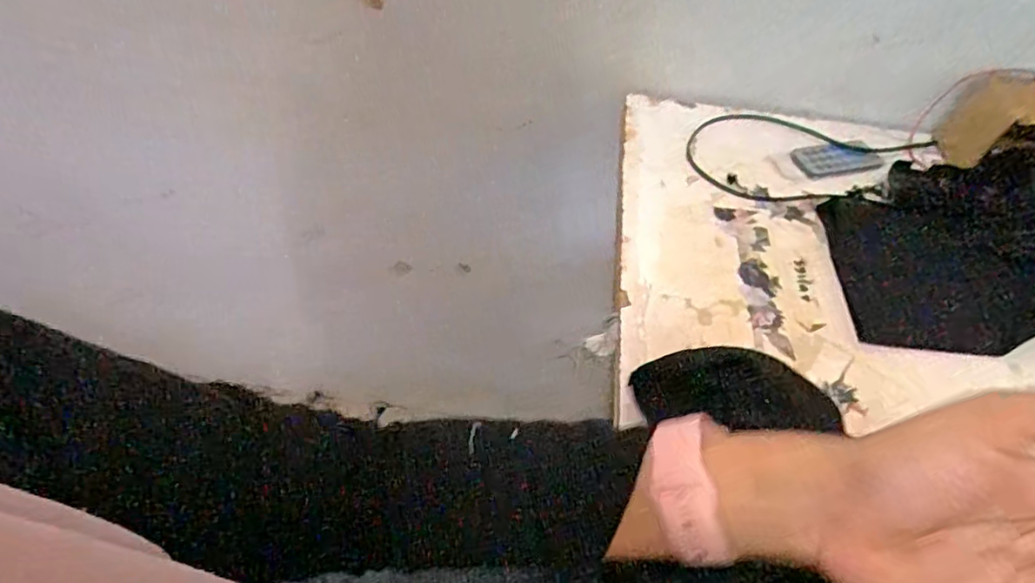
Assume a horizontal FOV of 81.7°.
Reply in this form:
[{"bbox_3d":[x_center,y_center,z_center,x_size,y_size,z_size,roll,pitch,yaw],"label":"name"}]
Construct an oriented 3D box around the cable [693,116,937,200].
[{"bbox_3d":[0.282,-0.130,0.565,0.242,0.009,0.118,-1,50,-5],"label":"cable"}]

